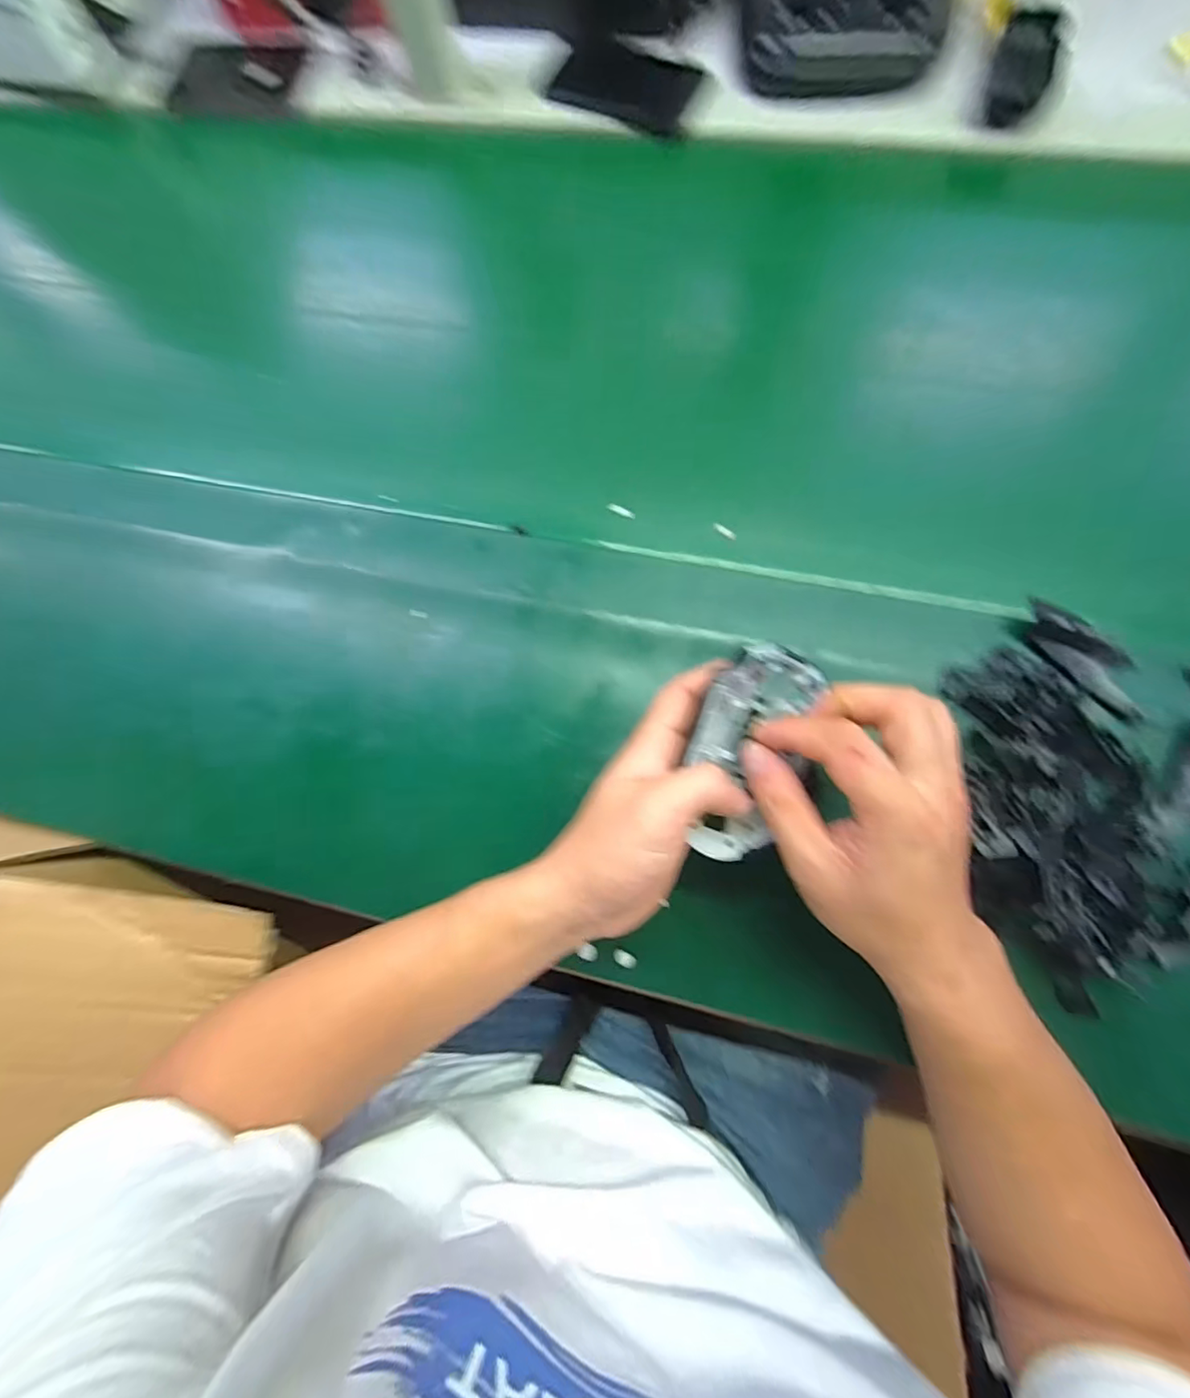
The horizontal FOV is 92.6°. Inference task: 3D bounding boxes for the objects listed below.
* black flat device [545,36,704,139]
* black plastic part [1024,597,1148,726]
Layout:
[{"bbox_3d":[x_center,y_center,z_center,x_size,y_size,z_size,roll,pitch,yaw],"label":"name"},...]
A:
[{"bbox_3d":[0.031,-0.563,0.523,0.126,0.016,0.064,23,81,10],"label":"black flat device"},{"bbox_3d":[0.323,-0.028,0.376,0.039,0.014,0.091,-43,77,-4],"label":"black plastic part"}]

